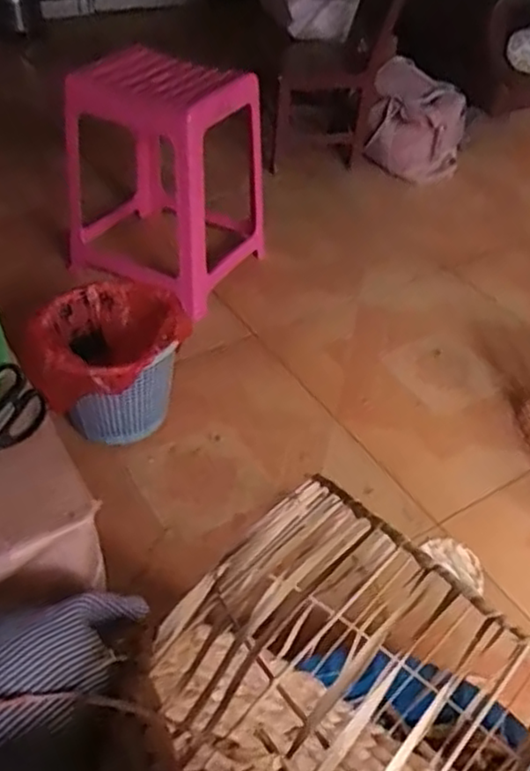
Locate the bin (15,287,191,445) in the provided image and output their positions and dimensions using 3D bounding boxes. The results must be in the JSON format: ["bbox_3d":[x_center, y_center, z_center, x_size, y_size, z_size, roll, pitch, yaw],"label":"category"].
[{"bbox_3d":[-0.258,-0.045,1.198,0.225,0.245,0.222,2,43,-2],"label":"bin"}]

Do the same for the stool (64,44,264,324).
[{"bbox_3d":[-0.237,-0.485,1.549,0.407,0.462,0.391,21,46,17],"label":"stool"}]

